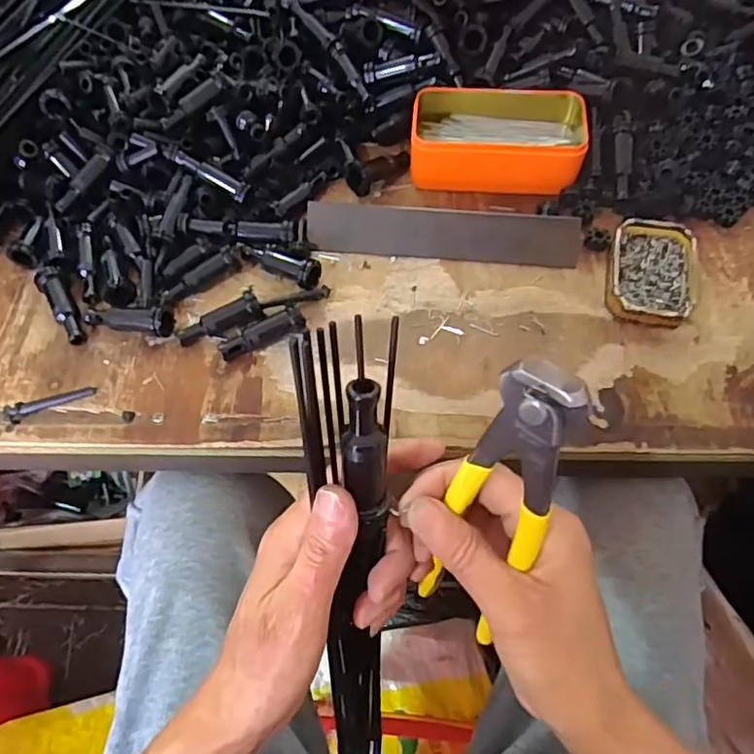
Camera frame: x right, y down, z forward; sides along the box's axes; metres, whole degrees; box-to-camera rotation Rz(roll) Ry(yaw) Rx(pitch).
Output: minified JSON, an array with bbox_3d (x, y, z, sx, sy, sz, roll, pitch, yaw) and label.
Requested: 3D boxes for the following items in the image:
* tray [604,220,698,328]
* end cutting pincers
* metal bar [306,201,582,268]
[{"bbox_3d":[0.213,-0.081,0.455,0.064,0.020,0.089,12,62,8],"label":"tray"},{"bbox_3d":[0.052,0.054,0.249,0.036,0.156,0.019,15,41,8],"label":"end cutting pincers"},{"bbox_3d":[0.052,-0.117,0.481,0.217,0.008,0.039,5,105,6],"label":"metal bar"}]

